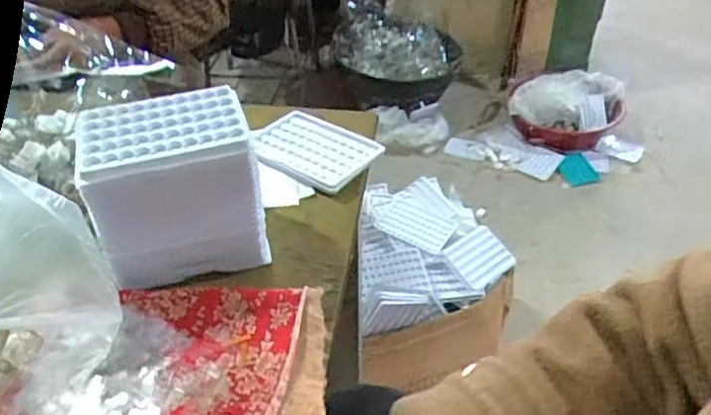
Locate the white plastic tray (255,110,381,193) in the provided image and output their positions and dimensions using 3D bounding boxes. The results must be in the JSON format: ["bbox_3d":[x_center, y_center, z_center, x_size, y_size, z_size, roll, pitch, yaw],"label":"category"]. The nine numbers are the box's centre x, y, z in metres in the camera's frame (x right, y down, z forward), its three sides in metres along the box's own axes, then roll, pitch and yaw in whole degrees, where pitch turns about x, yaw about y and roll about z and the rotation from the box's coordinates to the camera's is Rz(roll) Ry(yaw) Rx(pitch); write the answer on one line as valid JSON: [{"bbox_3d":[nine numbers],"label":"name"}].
[{"bbox_3d":[-0.050,-0.062,0.642,0.135,0.017,0.089,25,46,26],"label":"white plastic tray"}]

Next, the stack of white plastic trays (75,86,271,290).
[{"bbox_3d":[-0.147,-0.017,0.493,0.123,0.120,0.084,-12,42,-15],"label":"stack of white plastic trays"}]

